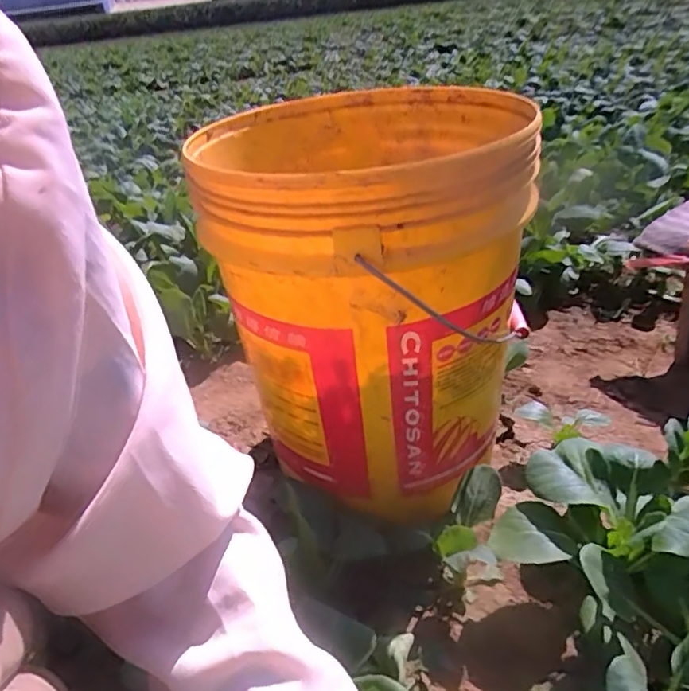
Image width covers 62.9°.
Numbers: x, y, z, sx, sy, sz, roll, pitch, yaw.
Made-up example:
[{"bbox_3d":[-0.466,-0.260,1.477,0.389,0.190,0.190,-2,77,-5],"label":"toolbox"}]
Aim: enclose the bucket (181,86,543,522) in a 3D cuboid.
[{"bbox_3d":[0.030,-0.043,0.552,0.260,0.333,0.286,-5,31,3],"label":"bucket"}]

